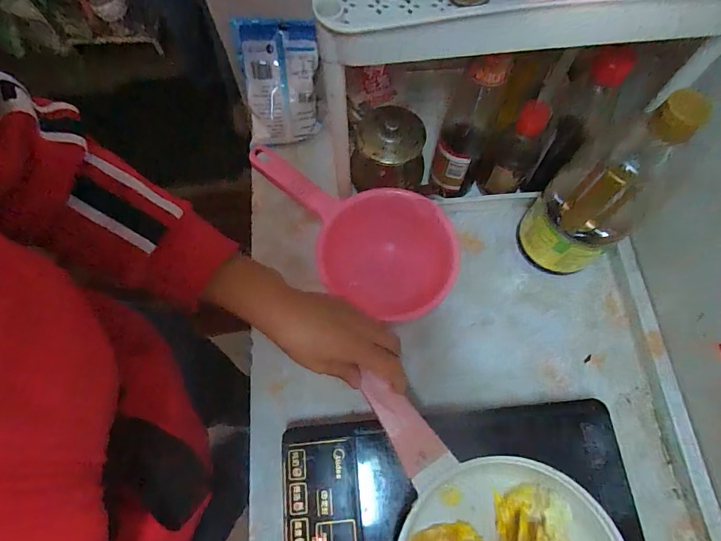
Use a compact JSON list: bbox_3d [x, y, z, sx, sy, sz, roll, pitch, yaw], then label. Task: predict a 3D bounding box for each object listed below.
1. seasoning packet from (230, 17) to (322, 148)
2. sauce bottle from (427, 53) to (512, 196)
[{"bbox_3d":[-0.110,-0.253,0.571,0.101,0.159,0.022,-6,38,-8],"label":"seasoning packet"},{"bbox_3d":[0.122,-0.157,0.472,0.055,0.192,0.054,15,71,5],"label":"sauce bottle"}]

